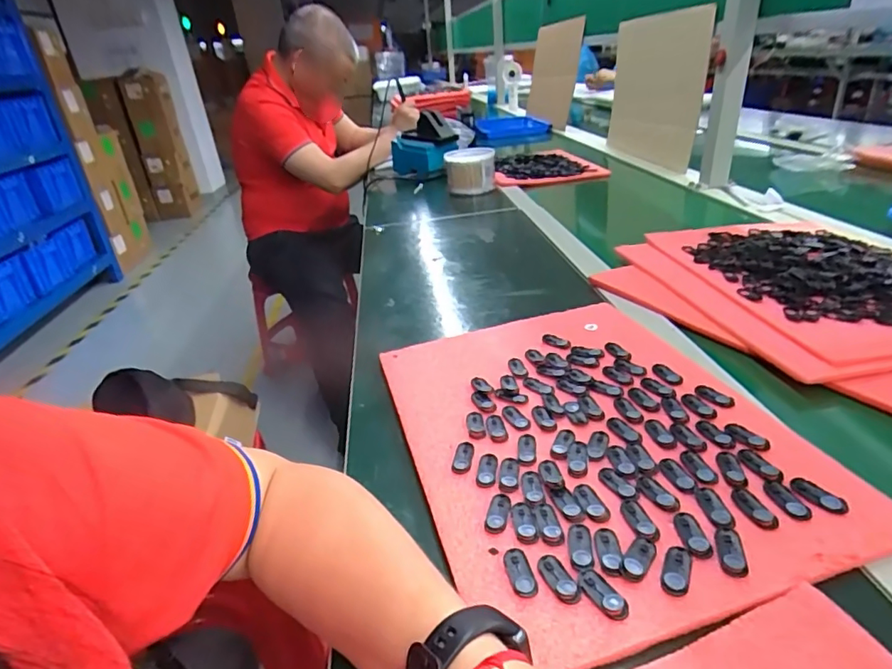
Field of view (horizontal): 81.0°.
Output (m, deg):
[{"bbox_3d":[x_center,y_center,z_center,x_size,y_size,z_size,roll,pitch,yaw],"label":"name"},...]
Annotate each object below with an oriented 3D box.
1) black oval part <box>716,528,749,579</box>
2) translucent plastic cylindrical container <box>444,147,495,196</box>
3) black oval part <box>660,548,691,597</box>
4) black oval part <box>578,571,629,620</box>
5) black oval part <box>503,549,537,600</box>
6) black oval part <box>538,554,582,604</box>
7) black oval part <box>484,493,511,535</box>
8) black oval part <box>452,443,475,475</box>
[{"bbox_3d":[0.164,0.124,0.301,0.014,0.004,0.031,3,30,16],"label":"black oval part"},{"bbox_3d":[0.053,-0.364,1.159,0.097,0.086,0.097,-5,29,3],"label":"translucent plastic cylindrical container"},{"bbox_3d":[0.130,0.132,0.293,0.014,0.004,0.030,10,32,27],"label":"black oval part"},{"bbox_3d":[0.086,0.142,0.286,0.012,0.004,0.031,-21,32,-25],"label":"black oval part"},{"bbox_3d":[0.044,0.137,0.303,0.014,0.004,0.032,-11,29,-8],"label":"black oval part"},{"bbox_3d":[0.064,0.138,0.297,0.013,0.004,0.032,-17,30,-19],"label":"black oval part"},{"bbox_3d":[0.034,0.117,0.343,0.014,0.004,0.032,4,30,18],"label":"black oval part"},{"bbox_3d":[0.013,0.092,0.392,0.014,0.004,0.031,1,29,13],"label":"black oval part"}]

